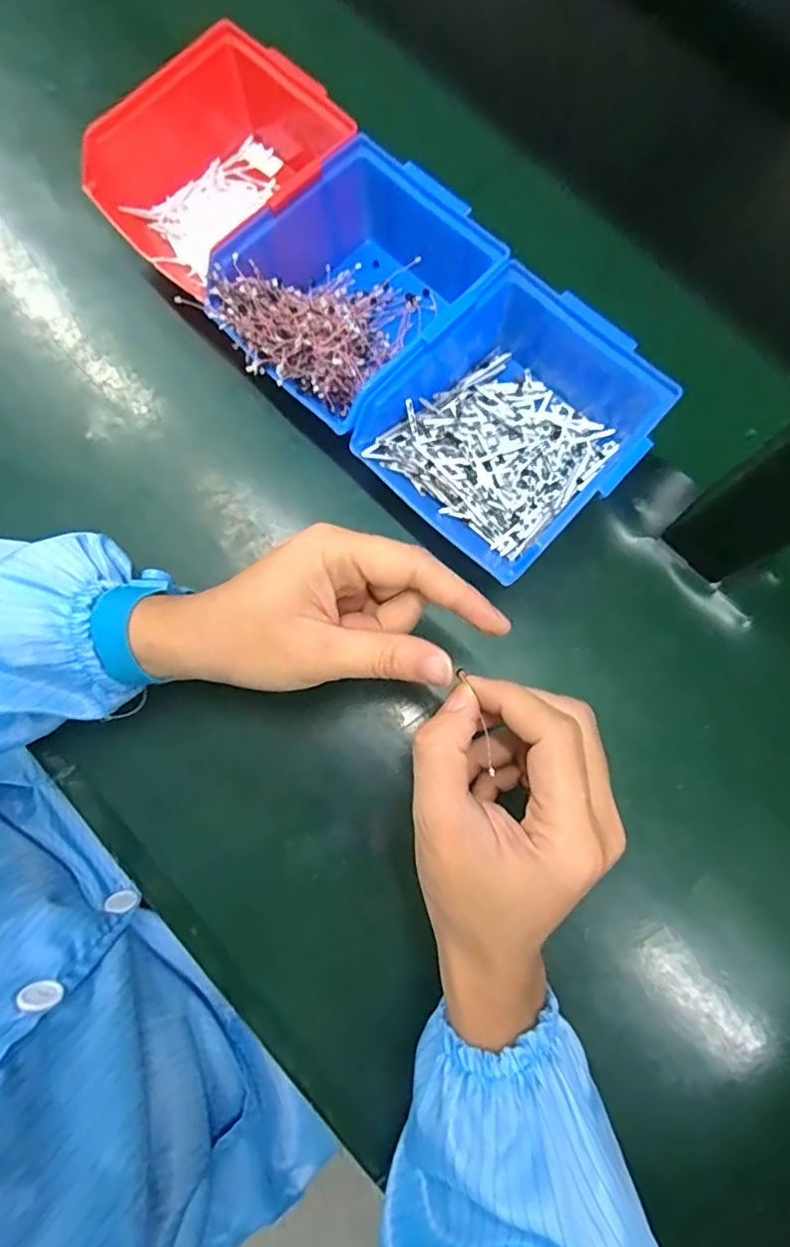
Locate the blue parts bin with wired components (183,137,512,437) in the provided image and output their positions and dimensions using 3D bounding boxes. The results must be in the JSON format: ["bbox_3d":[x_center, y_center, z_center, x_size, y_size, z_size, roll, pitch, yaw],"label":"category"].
[{"bbox_3d":[-0.025,-0.186,0.341,0.133,0.067,0.122,-44,81,-7],"label":"blue parts bin with wired components"}]

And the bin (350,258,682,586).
[{"bbox_3d":[0.070,-0.114,0.328,0.124,0.067,0.154,43,83,8],"label":"bin"}]

